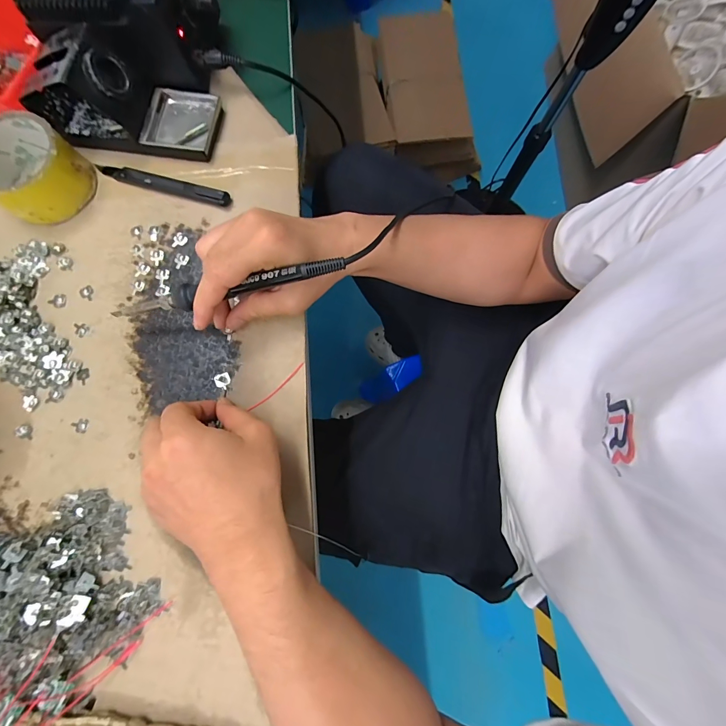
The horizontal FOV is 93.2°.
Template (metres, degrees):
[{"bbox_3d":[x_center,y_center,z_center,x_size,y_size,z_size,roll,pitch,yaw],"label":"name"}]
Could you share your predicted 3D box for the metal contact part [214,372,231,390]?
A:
[{"bbox_3d":[-0.128,0.015,0.315,0.013,0.005,0.014,20,80,5],"label":"metal contact part"}]

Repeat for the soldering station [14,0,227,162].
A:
[{"bbox_3d":[-0.227,-0.319,0.333,0.161,0.092,0.190,8,79,2],"label":"soldering station"}]

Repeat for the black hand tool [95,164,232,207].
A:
[{"bbox_3d":[-0.204,-0.182,0.347,0.144,0.010,0.016,17,79,4],"label":"black hand tool"}]

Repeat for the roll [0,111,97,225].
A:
[{"bbox_3d":[-0.316,-0.185,0.329,0.086,0.047,0.083,0,79,1],"label":"roll"}]

